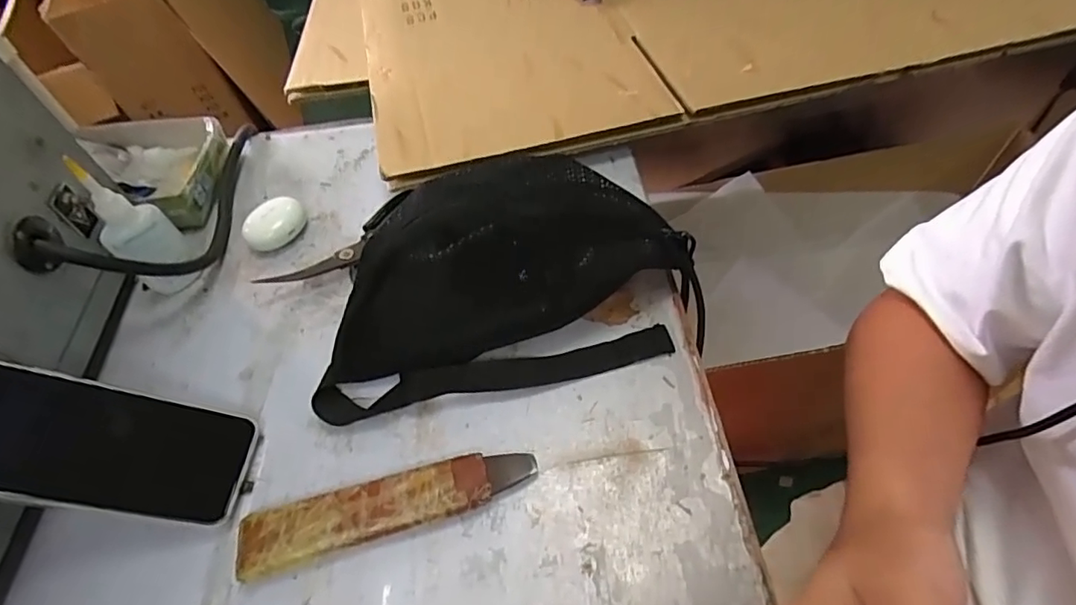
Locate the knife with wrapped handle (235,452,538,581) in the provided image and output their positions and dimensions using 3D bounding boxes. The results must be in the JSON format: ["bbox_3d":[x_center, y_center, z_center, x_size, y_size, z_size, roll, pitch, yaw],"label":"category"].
[{"bbox_3d":[-0.095,0.131,0.352,0.186,0.018,0.037,-15,54,-6],"label":"knife with wrapped handle"}]

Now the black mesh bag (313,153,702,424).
[{"bbox_3d":[-0.027,-0.023,0.404,0.290,0.103,0.151,-14,54,-5],"label":"black mesh bag"}]

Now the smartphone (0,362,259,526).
[{"bbox_3d":[-0.270,0.086,0.347,0.160,0.010,0.085,21,50,-26],"label":"smartphone"}]

